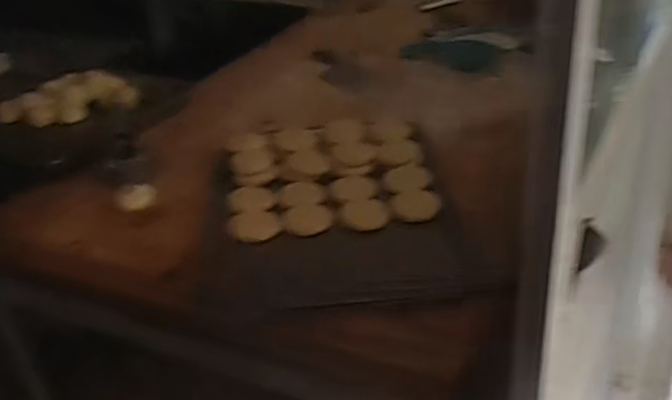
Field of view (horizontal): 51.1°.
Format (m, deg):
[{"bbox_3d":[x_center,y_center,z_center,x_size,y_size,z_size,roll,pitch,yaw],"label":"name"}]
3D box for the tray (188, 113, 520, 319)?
[{"bbox_3d":[0.008,-0.005,1.043,0.380,0.036,0.405,-5,41,1],"label":"tray"}]

